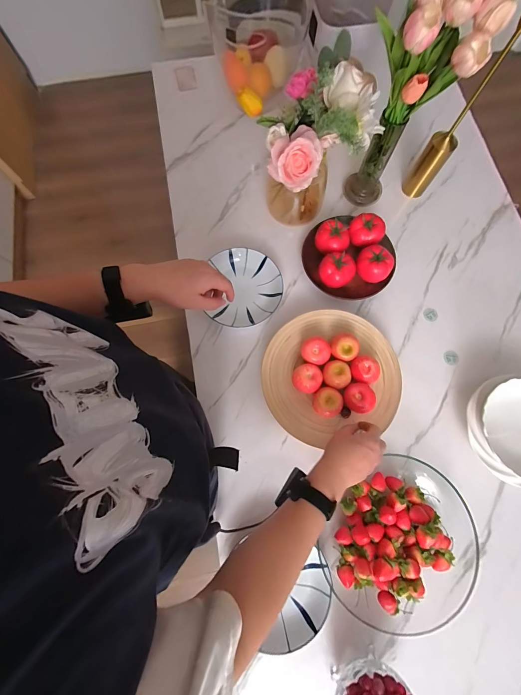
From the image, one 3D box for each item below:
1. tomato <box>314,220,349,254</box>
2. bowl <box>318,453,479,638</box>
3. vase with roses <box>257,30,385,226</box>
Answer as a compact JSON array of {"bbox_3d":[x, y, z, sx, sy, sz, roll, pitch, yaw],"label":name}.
[{"bbox_3d":[0.168,-0.253,0.677,0.076,0.059,0.073,22,77,4],"label":"tomato"},{"bbox_3d":[0.274,0.375,0.538,0.270,0.093,0.270,0,77,-1],"label":"bowl"},{"bbox_3d":[0.104,-0.381,0.611,0.183,0.300,0.155,-16,78,-5],"label":"vase with roses"}]

